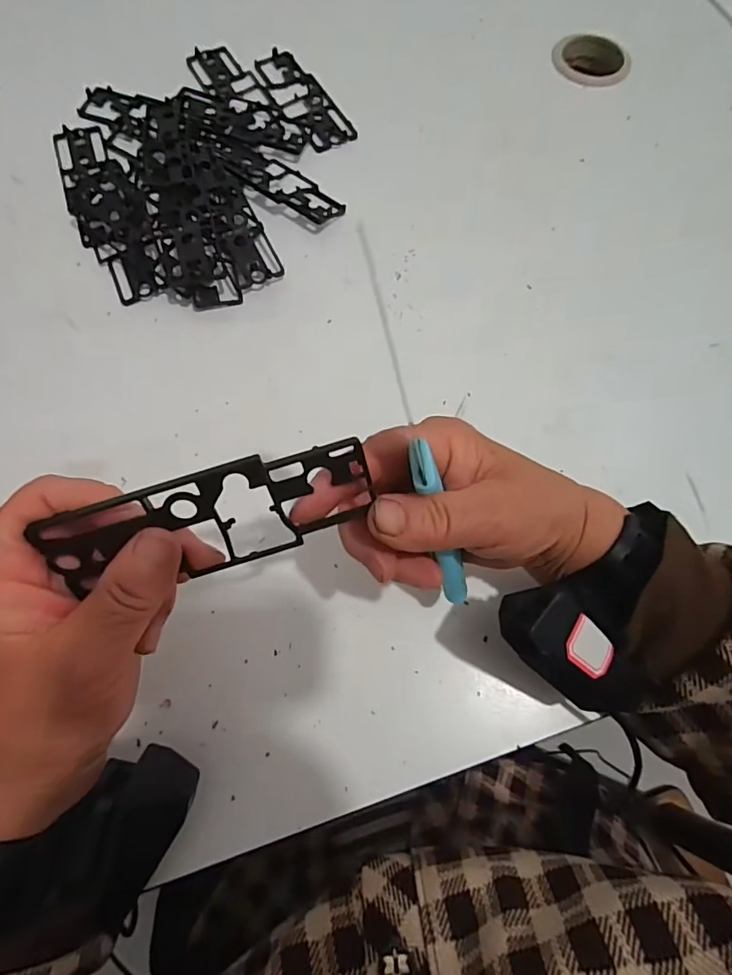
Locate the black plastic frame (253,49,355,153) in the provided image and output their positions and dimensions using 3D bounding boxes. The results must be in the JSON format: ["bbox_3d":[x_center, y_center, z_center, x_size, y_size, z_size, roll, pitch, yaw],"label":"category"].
[{"bbox_3d":[-0.054,-0.330,0.420,0.043,0.004,0.121,-30,74,-11],"label":"black plastic frame"}]

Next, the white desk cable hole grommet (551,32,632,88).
[{"bbox_3d":[0.202,-0.382,0.443,0.069,0.008,0.059,10,71,3],"label":"white desk cable hole grommet"}]

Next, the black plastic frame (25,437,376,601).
[{"bbox_3d":[-0.057,0.013,0.187,0.119,0.045,0.007,-16,36,-1],"label":"black plastic frame"}]

